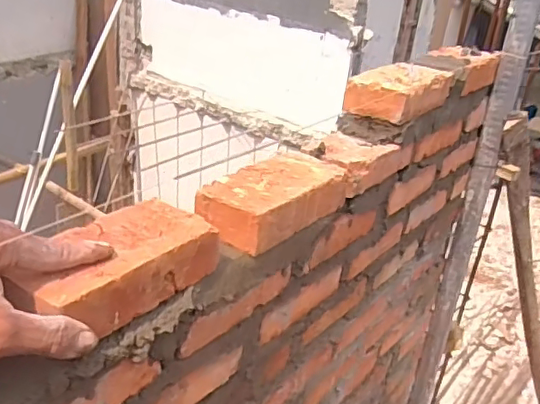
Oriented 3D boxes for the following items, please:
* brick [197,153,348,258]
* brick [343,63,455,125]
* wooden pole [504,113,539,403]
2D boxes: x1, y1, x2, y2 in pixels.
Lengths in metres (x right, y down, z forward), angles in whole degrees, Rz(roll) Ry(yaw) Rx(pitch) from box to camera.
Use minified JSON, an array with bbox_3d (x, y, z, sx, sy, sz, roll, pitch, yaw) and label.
[{"bbox_3d":[0.004,-0.005,0.573,0.076,0.043,0.159,25,33,32],"label":"brick"},{"bbox_3d":[0.169,-0.147,0.745,0.083,0.044,0.155,25,33,32],"label":"brick"},{"bbox_3d":[0.612,0.246,1.340,0.059,1.166,0.040,-45,47,-12],"label":"wooden pole"}]

